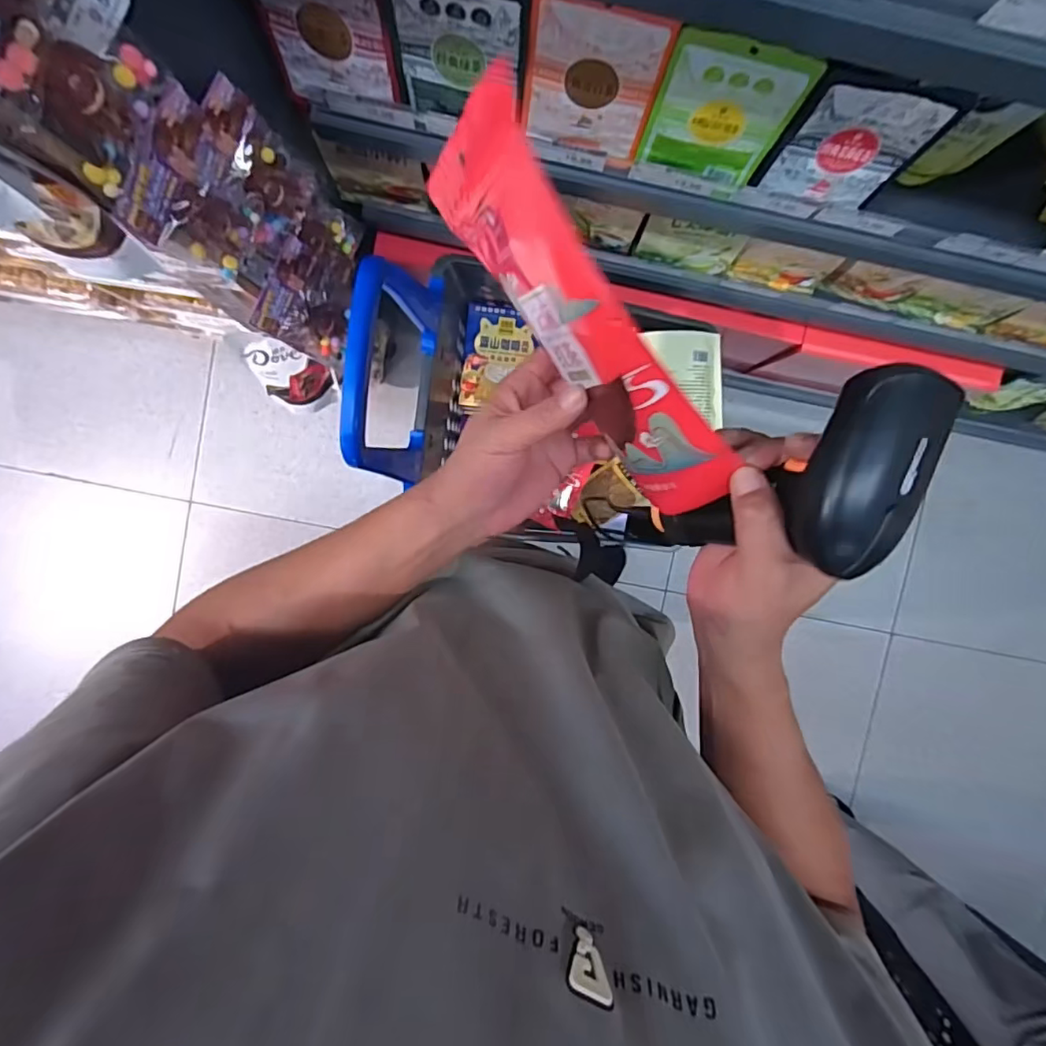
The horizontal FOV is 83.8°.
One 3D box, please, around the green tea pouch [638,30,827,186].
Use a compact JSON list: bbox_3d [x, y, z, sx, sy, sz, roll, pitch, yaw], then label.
[{"bbox_3d":[0.200,-0.409,0.589,0.134,0.158,0.032,12,94,-2],"label":"green tea pouch"}]

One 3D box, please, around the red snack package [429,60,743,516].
[{"bbox_3d":[0.033,-0.100,0.308,0.033,0.108,0.226,-37,104,1],"label":"red snack package"}]

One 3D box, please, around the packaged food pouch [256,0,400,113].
[{"bbox_3d":[-0.196,-0.486,0.581,0.134,0.163,0.009,13,79,1],"label":"packaged food pouch"}]

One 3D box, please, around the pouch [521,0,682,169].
[{"bbox_3d":[0.069,-0.439,0.588,0.134,0.158,0.038,13,94,-2],"label":"pouch"}]

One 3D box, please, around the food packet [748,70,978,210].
[{"bbox_3d":[0.332,-0.381,0.591,0.132,0.161,0.036,7,94,-2],"label":"food packet"}]

